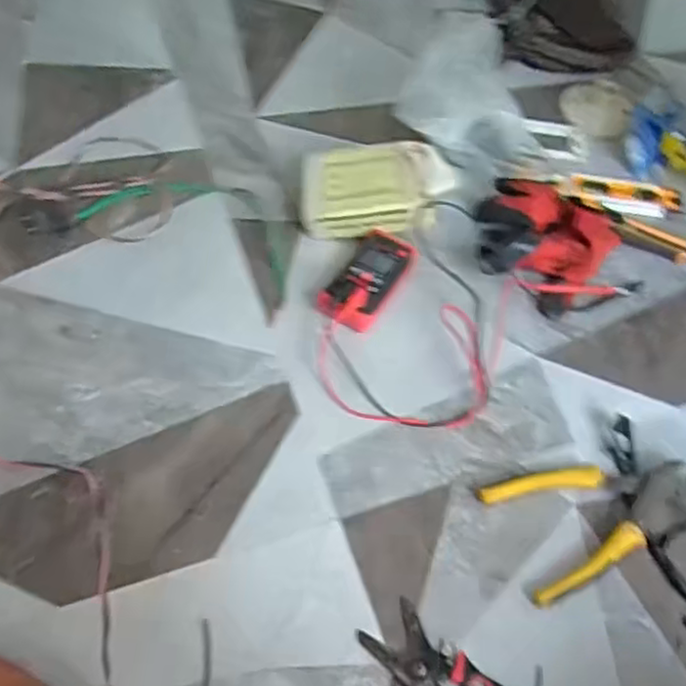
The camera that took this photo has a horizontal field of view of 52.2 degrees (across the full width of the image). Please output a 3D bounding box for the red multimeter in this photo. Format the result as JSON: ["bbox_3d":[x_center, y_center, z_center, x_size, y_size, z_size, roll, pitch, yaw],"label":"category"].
[{"bbox_3d":[0.025,-0.066,0.749,0.064,0.028,0.131,27,58,13],"label":"red multimeter"}]

